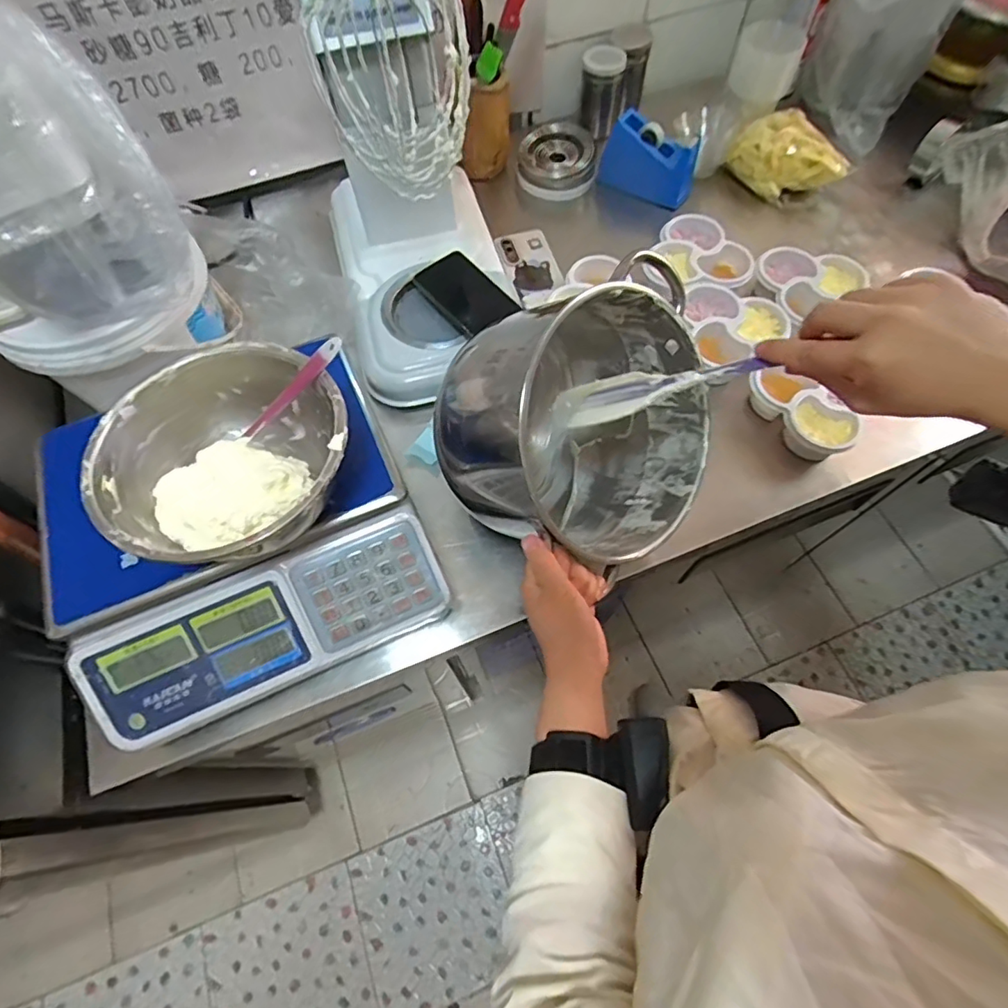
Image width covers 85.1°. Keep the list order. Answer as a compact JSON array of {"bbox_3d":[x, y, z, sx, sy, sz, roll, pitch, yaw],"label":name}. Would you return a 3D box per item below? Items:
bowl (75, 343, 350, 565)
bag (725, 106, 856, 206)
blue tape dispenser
[{"bbox_3d":[-0.237,-0.034,0.489,0.203,0.088,0.200,0,63,1],"label":"bowl"},{"bbox_3d":[0.436,-0.538,0.852,0.117,0.077,0.155,-30,67,-13],"label":"bag"},{"bbox_3d":[0.221,-0.518,0.838,0.141,0.108,0.055,37,69,18],"label":"blue tape dispenser"}]

